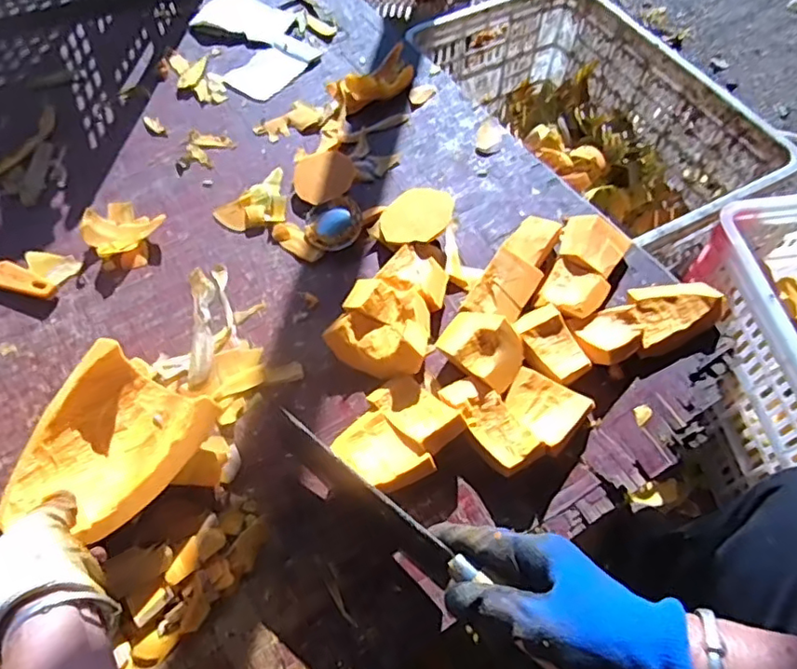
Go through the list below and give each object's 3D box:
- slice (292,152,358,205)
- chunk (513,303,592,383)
[{"bbox_3d":[-0.082,-0.171,0.657,0.068,0.029,0.061,-8,61,-2],"label":"slice"},{"bbox_3d":[0.141,0.011,0.542,0.049,0.027,0.074,-26,63,-12],"label":"chunk"}]

